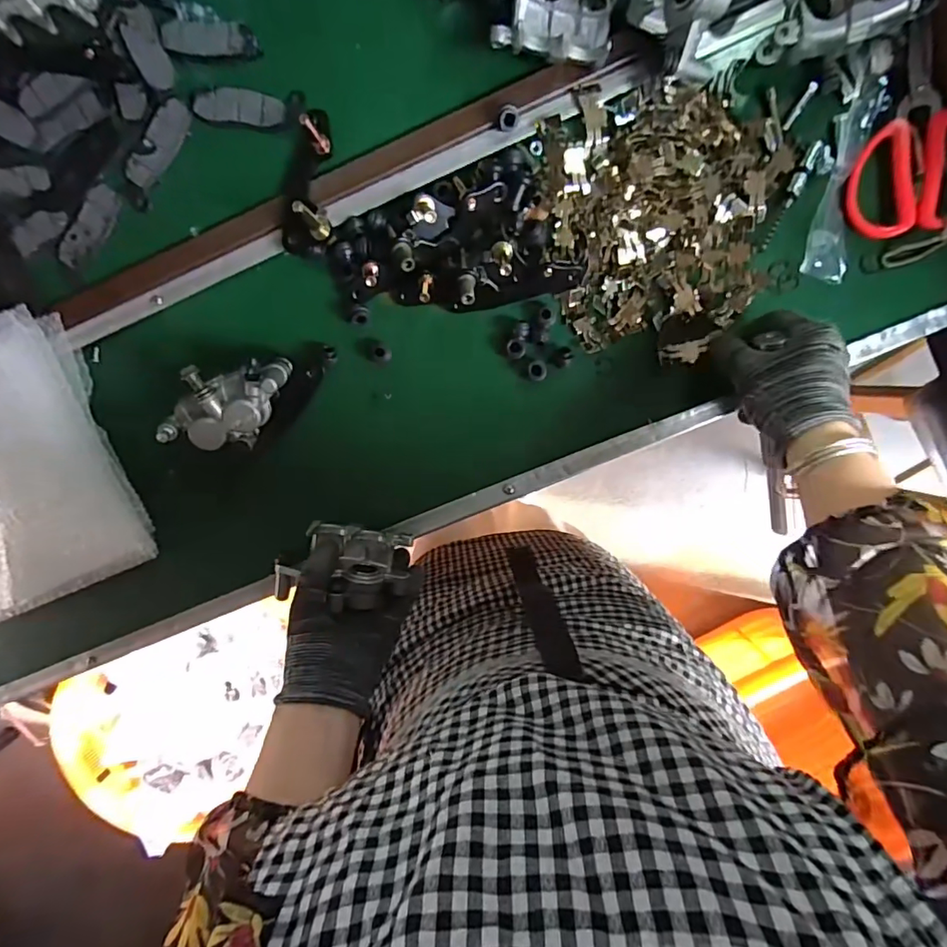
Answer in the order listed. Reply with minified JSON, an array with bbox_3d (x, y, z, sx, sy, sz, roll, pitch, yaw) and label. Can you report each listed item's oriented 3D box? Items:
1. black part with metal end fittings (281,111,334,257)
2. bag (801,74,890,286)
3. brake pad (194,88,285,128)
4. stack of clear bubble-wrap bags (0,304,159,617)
[{"bbox_3d":[-0.134,-0.234,0.399,0.044,0.043,0.112,6,100,1],"label":"black part with metal end fittings"},{"bbox_3d":[0.291,-0.226,0.397,0.032,0.013,0.141,8,100,-2],"label":"bag"},{"bbox_3d":[-0.188,-0.295,0.409,0.071,0.007,0.025,8,100,-1],"label":"brake pad"},{"bbox_3d":[-0.414,0.012,0.425,0.216,0.051,0.221,-22,99,4],"label":"stack of clear bubble-wrap bags"}]

